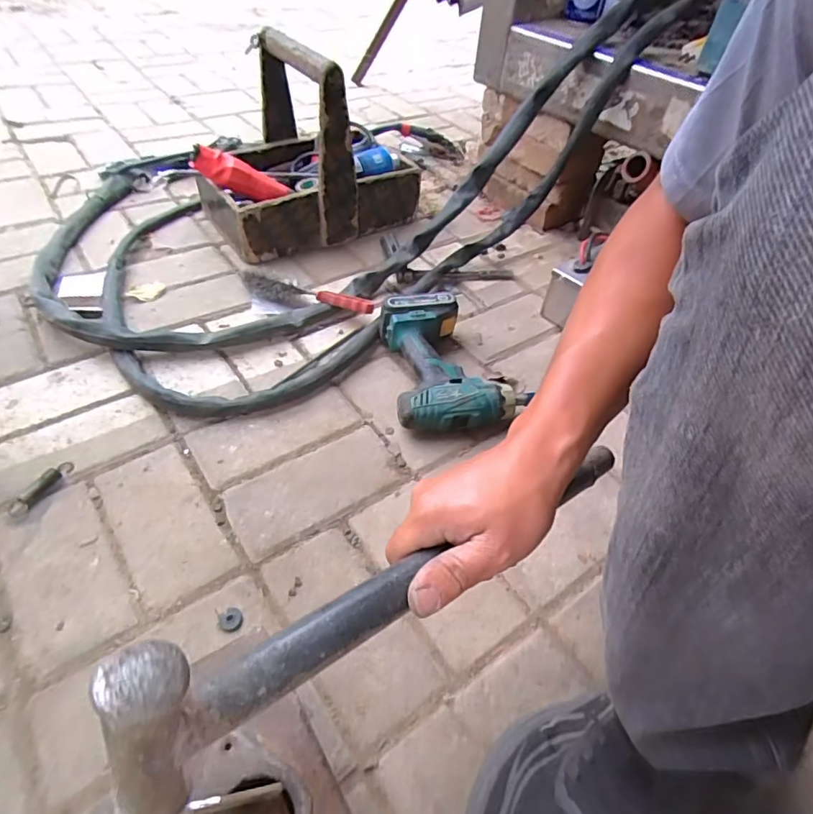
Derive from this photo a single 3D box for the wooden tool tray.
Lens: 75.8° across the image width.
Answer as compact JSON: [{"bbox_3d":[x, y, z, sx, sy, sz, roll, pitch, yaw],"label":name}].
[{"bbox_3d":[-0.175,-0.448,0.888,0.342,0.277,0.229,-26,55,-26],"label":"wooden tool tray"}]

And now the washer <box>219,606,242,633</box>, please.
[{"bbox_3d":[-0.158,0.192,0.472,0.020,0.004,0.021,13,47,6],"label":"washer"}]

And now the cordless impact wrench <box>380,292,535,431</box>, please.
[{"bbox_3d":[0.055,-0.060,0.688,0.157,0.073,0.200,-4,48,-9],"label":"cordless impact wrench"}]

